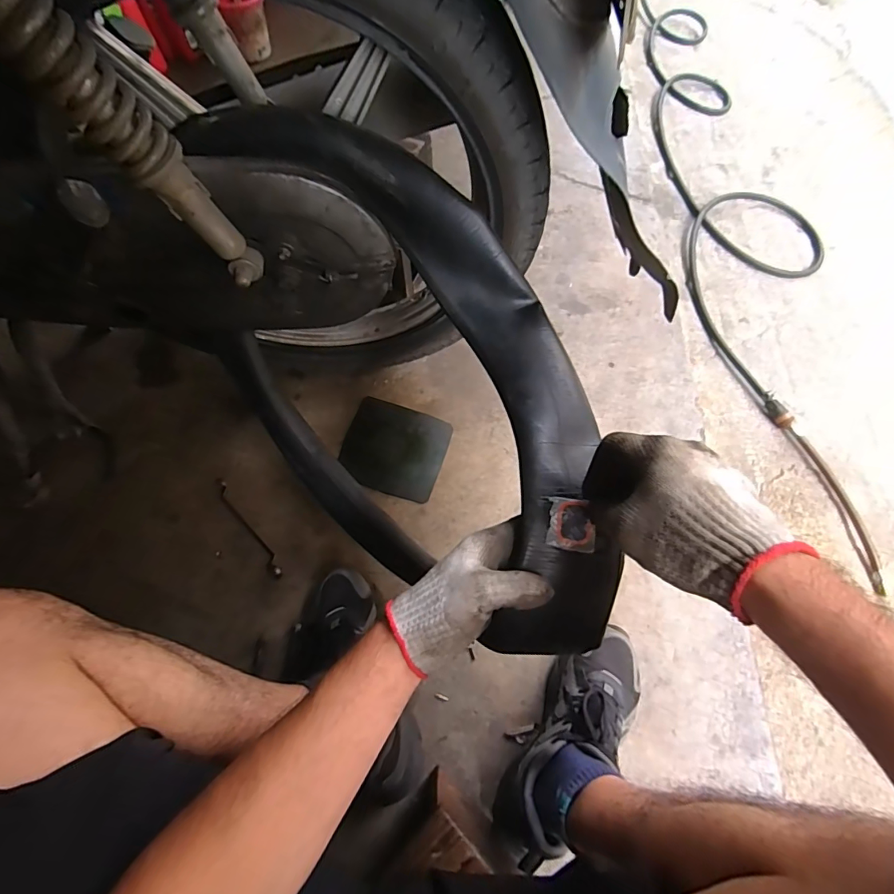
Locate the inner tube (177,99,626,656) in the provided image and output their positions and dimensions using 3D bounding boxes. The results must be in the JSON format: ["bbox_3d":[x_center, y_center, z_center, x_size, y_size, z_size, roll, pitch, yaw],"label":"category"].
[{"bbox_3d":[-0.038,-0.039,0.480,0.511,0.376,0.279,36,72,15],"label":"inner tube"}]

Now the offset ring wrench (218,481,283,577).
[{"bbox_3d":[-0.305,0.121,0.686,0.019,0.008,0.191,-37,71,-14],"label":"offset ring wrench"}]

